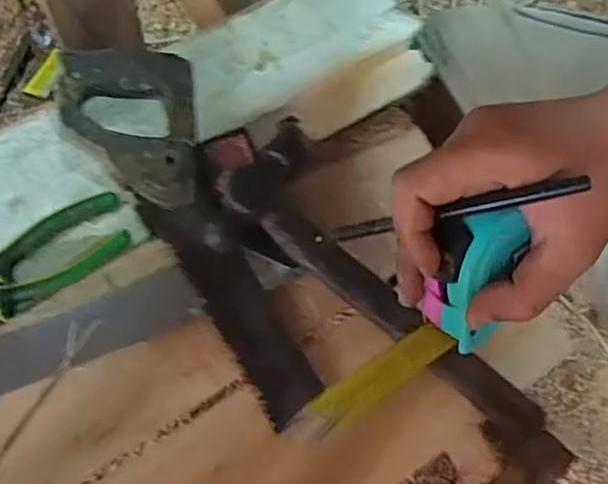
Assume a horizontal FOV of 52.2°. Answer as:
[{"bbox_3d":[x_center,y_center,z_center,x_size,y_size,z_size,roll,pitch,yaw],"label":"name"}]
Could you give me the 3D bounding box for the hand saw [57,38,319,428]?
[{"bbox_3d":[-0.082,-0.016,0.455,0.091,0.037,0.305,-27,75,-9],"label":"hand saw"}]

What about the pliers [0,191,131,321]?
[{"bbox_3d":[-0.200,0.023,0.438,0.163,0.015,0.047,-33,76,-10],"label":"pliers"}]

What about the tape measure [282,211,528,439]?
[{"bbox_3d":[0.059,0.048,0.322,0.051,0.040,0.153,42,103,11],"label":"tape measure"}]

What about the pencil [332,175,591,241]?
[{"bbox_3d":[0.067,-0.014,0.301,0.125,0.011,0.007,-11,69,36],"label":"pencil"}]

